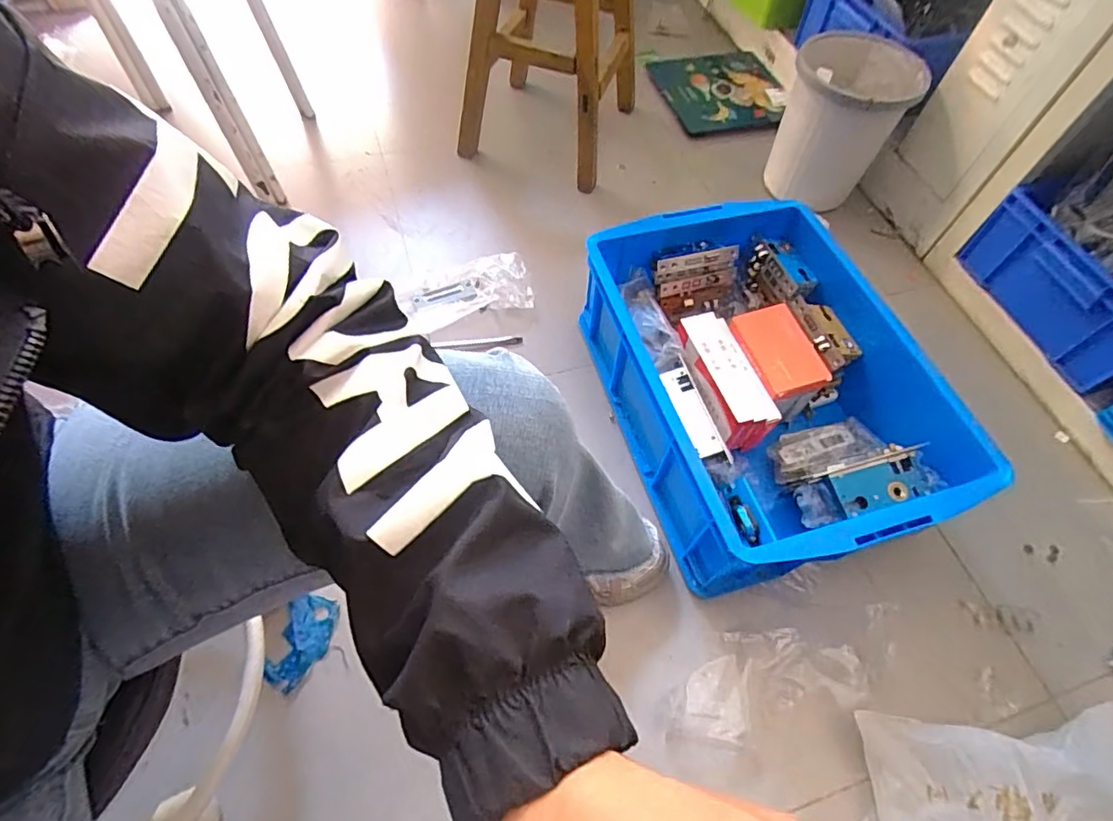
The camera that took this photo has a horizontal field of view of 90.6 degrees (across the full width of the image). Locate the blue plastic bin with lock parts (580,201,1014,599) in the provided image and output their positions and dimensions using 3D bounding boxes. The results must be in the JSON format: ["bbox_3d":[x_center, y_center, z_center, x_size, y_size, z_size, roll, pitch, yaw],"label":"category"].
[{"bbox_3d":[0.279,-0.044,0.755,0.369,0.166,0.503,-14,61,-11],"label":"blue plastic bin with lock parts"}]

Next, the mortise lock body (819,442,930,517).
[{"bbox_3d":[0.392,0.082,0.663,0.126,0.023,0.060,-14,61,-11],"label":"mortise lock body"}]

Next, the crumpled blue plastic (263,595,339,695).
[{"bbox_3d":[-0.293,0.269,0.637,0.060,0.019,0.099,10,59,3],"label":"crumpled blue plastic"}]

